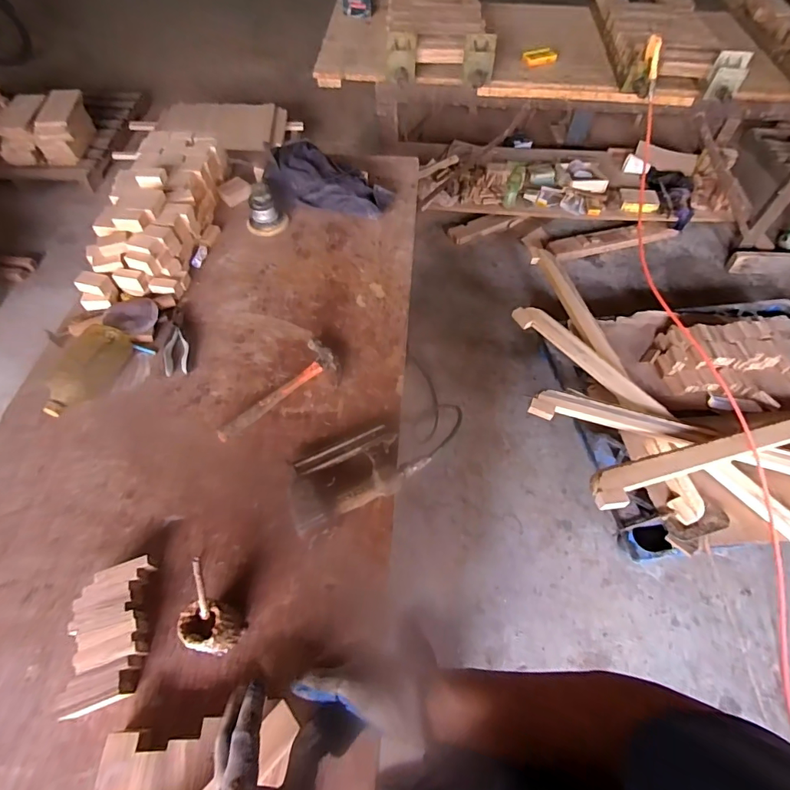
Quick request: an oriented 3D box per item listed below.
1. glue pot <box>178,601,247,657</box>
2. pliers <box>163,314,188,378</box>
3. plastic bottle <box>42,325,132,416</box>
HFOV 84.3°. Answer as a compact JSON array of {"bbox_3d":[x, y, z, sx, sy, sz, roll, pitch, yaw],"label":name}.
[{"bbox_3d":[-0.279,0.355,0.660,0.072,0.098,0.066,2,57,-1],"label":"glue pot"},{"bbox_3d":[-0.505,-0.120,1.015,0.050,0.016,0.176,-7,58,-6],"label":"pliers"},{"bbox_3d":[-0.665,-0.054,0.933,0.096,0.066,0.220,16,58,9],"label":"plastic bottle"}]

